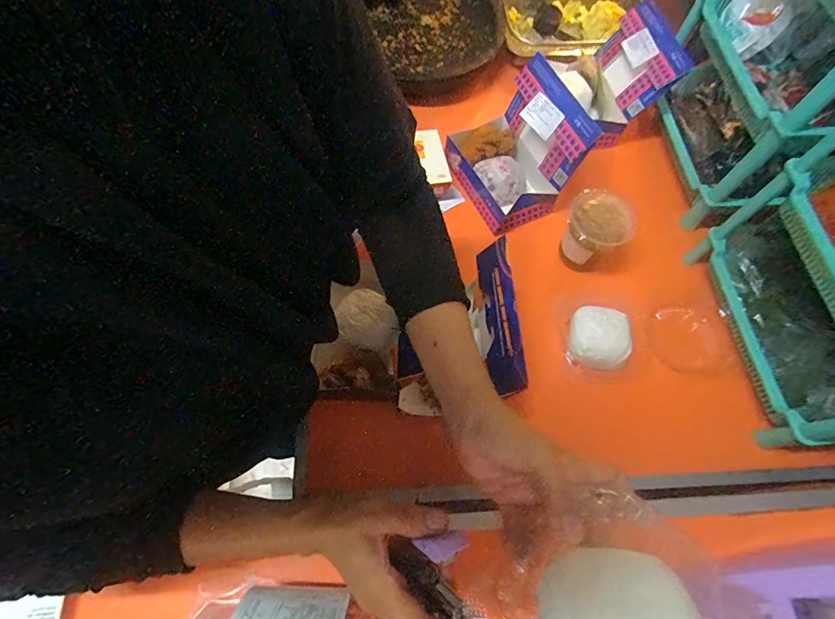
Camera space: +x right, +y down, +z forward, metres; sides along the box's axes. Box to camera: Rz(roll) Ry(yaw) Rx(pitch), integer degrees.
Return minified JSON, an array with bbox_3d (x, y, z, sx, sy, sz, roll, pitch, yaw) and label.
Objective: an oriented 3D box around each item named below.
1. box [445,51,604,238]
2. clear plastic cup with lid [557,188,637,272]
[{"bbox_3d":[0.145,-0.251,0.631,0.143,0.142,0.188,-24,70,-12],"label":"box"},{"bbox_3d":[0.249,-0.110,0.596,0.084,0.093,0.082,1,67,-3],"label":"clear plastic cup with lid"}]

